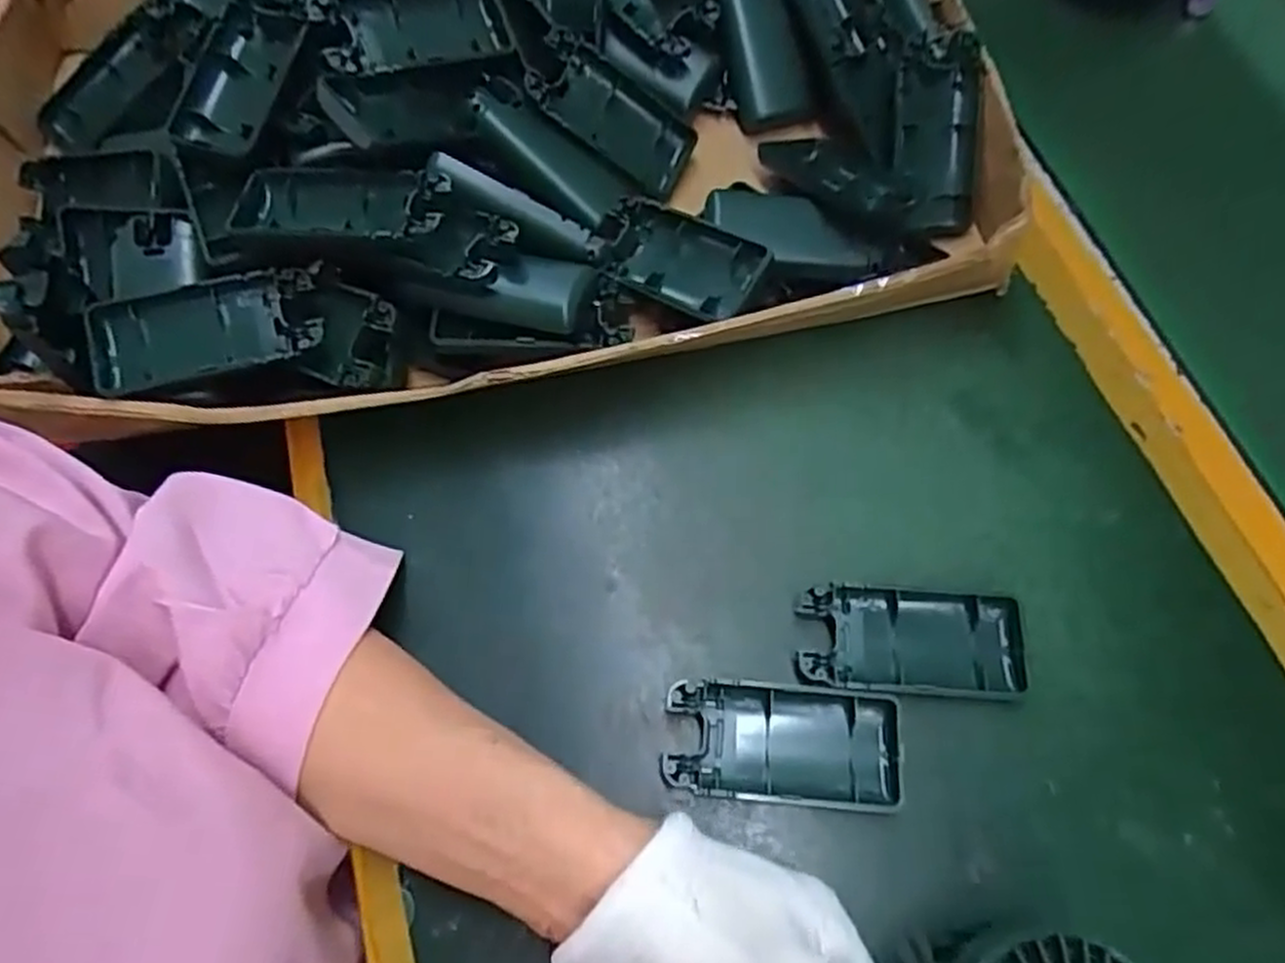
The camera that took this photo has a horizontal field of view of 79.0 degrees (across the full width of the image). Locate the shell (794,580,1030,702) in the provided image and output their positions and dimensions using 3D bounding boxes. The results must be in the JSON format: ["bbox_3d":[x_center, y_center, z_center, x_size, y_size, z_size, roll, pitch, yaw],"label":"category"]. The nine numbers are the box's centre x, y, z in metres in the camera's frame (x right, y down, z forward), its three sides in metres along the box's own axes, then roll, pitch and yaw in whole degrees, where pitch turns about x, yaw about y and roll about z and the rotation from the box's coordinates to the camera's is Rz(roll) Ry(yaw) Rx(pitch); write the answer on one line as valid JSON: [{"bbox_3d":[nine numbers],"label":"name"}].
[{"bbox_3d":[0.114,0.068,0.331,0.091,0.011,0.045,5,66,1],"label":"shell"}]

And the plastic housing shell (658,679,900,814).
[{"bbox_3d":[0.057,0.106,0.317,0.092,0.012,0.045,5,66,1],"label":"plastic housing shell"}]

